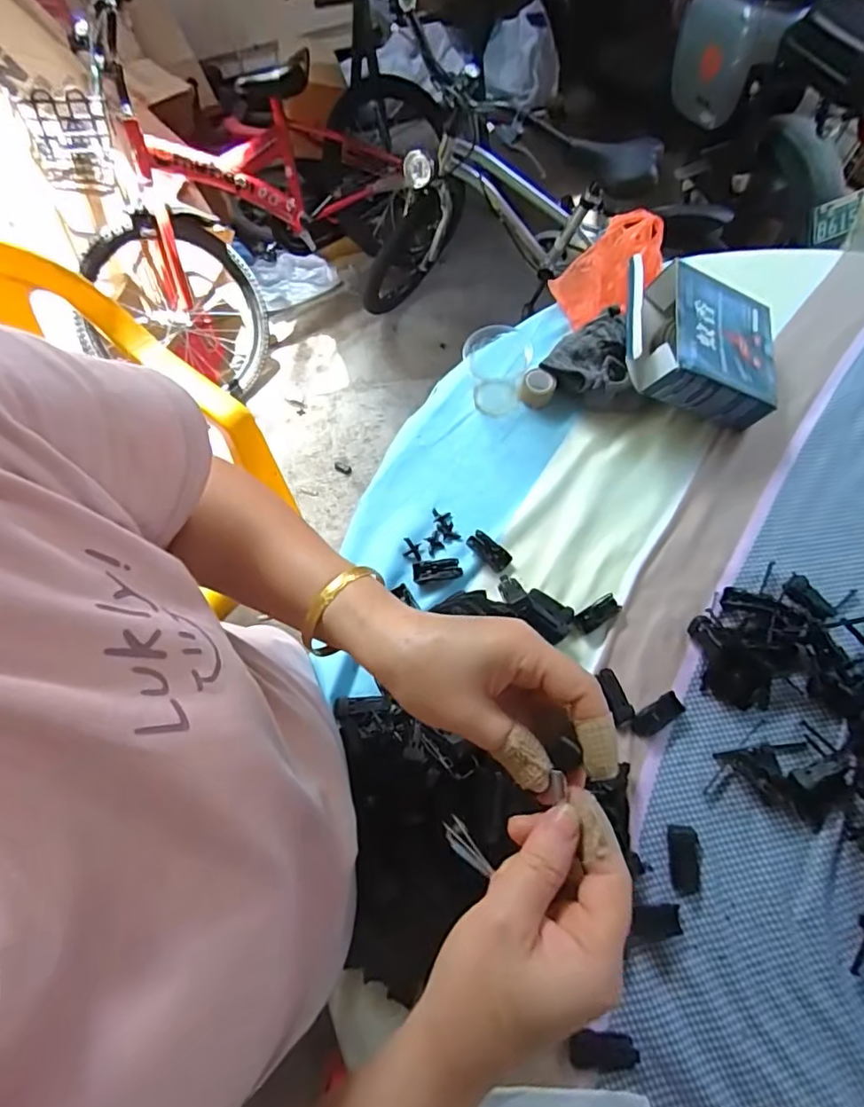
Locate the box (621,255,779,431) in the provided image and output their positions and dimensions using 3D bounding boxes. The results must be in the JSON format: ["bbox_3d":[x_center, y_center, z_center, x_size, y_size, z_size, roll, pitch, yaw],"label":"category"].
[{"bbox_3d":[0.281,-0.225,0.591,0.181,0.064,0.148,16,70,-17],"label":"box"}]

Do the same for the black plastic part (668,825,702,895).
[{"bbox_3d":[0.206,0.248,0.446,0.022,0.014,0.048,0,68,2],"label":"black plastic part"}]

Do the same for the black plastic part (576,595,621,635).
[{"bbox_3d":[0.158,0.057,0.522,0.045,0.012,0.021,-31,70,-10],"label":"black plastic part"}]

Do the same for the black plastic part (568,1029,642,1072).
[{"bbox_3d":[0.125,0.362,0.400,0.049,0.005,0.022,4,68,4],"label":"black plastic part"}]

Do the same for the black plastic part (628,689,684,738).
[{"bbox_3d":[0.200,0.145,0.490,0.049,0.009,0.021,-31,70,-10],"label":"black plastic part"}]

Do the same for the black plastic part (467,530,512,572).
[{"bbox_3d":[0.057,-0.003,0.547,0.020,0.010,0.047,-41,72,-14],"label":"black plastic part"}]

